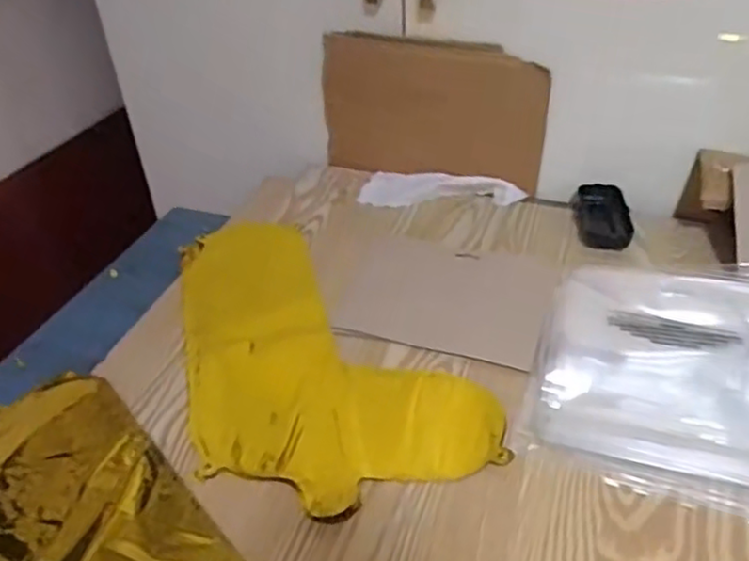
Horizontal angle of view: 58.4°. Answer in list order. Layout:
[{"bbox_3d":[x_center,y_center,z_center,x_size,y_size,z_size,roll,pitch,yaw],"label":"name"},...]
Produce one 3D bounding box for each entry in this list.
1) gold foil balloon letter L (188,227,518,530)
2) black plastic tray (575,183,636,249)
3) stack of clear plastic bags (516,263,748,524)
[{"bbox_3d":[-0.065,0.048,0.660,0.236,0.009,0.409,-13,39,-14],"label":"gold foil balloon letter L"},{"bbox_3d":[0.266,-0.076,0.780,0.054,0.022,0.117,4,38,8],"label":"black plastic tray"},{"bbox_3d":[0.264,0.067,0.600,0.219,0.029,0.291,11,39,18],"label":"stack of clear plastic bags"}]

